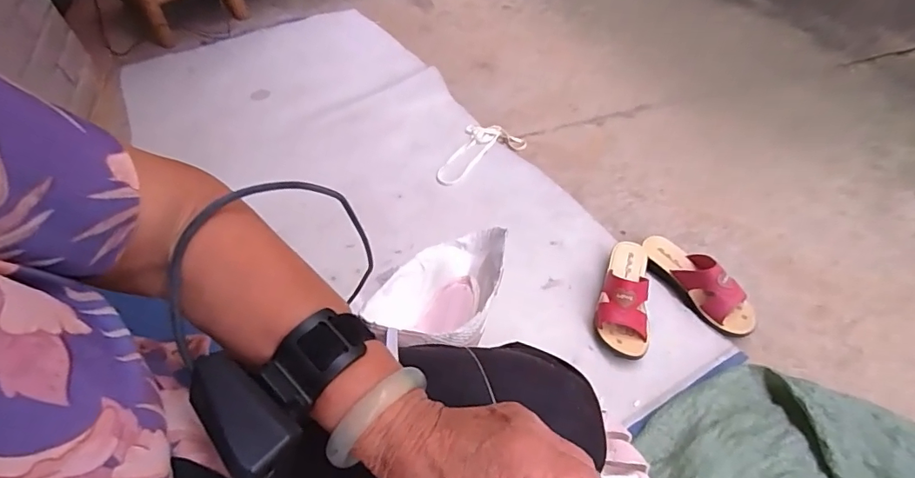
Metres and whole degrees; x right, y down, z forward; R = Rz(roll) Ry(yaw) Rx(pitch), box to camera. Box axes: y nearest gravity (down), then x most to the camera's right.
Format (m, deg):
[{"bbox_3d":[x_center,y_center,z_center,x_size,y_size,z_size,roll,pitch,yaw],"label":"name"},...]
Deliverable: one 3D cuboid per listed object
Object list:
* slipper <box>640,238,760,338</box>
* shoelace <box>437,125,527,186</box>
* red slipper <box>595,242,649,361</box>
[{"bbox_3d":[0.434,0.070,0.882,0.083,0.081,0.228,-26,53,-16],"label":"slipper"},{"bbox_3d":[0.060,-0.194,1.167,0.153,0.018,0.224,18,52,15],"label":"shoelace"},{"bbox_3d":[0.296,0.091,0.863,0.087,0.078,0.228,11,52,14],"label":"red slipper"}]

